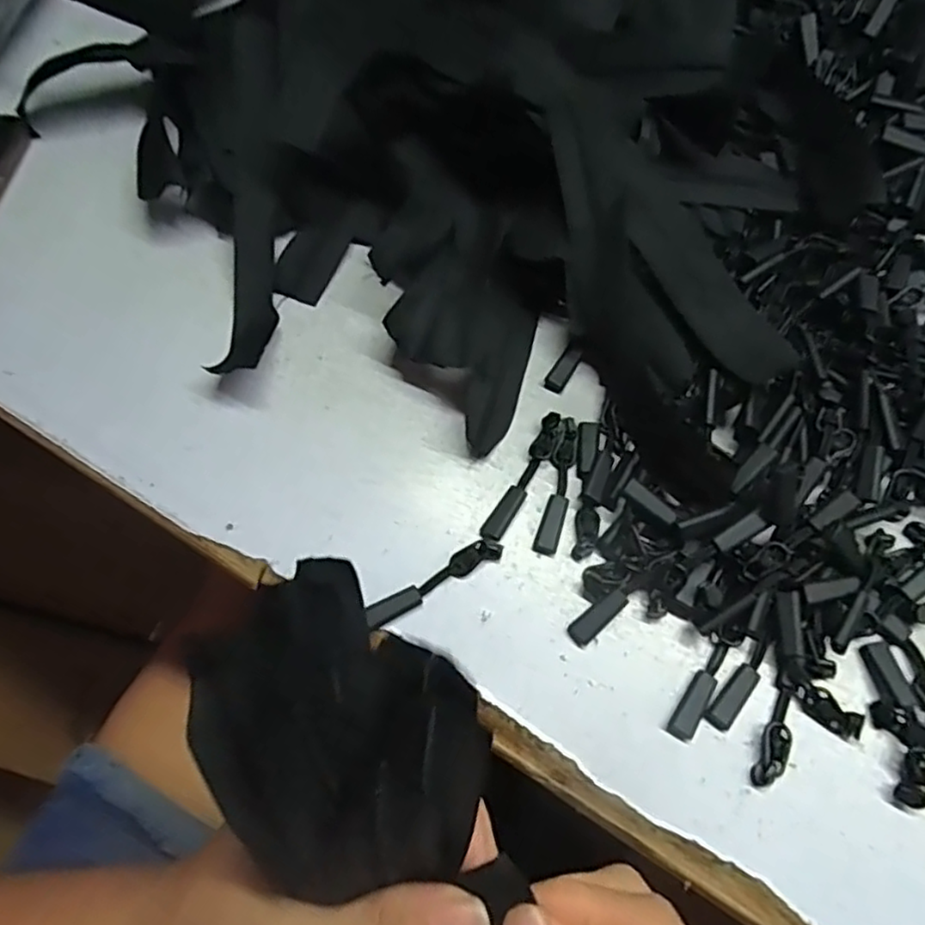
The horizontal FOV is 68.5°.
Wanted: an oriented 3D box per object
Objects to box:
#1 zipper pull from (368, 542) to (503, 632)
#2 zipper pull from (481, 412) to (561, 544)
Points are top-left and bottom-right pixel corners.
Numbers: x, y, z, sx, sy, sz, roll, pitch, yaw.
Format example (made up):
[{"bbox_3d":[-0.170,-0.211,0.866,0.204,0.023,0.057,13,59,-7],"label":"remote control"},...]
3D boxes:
[{"bbox_3d":[-0.011,0.046,0.264,0.057,0.007,0.010,-30,69,-11],"label":"zipper pull"},{"bbox_3d":[0.026,0.005,0.282,0.009,0.004,0.061,26,70,12],"label":"zipper pull"}]

